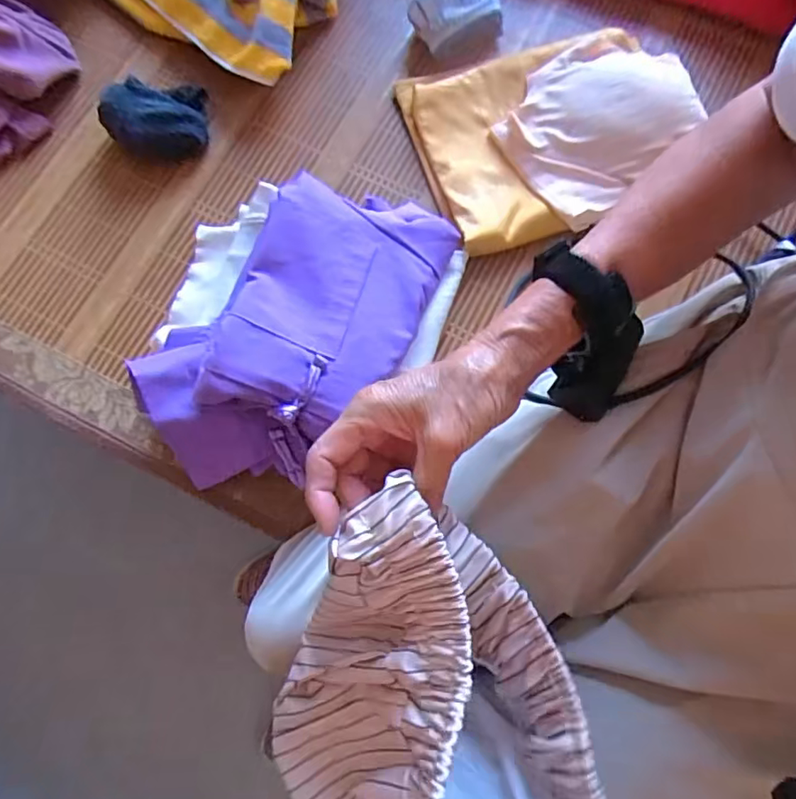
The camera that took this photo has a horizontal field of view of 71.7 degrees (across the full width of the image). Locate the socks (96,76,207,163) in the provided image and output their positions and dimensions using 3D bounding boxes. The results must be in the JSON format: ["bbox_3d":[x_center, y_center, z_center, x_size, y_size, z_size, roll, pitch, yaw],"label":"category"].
[{"bbox_3d":[-0.219,-0.249,0.495,0.088,0.048,0.056,-5,77,0],"label":"socks"}]

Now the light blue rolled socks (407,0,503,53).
[{"bbox_3d":[0.056,-0.363,0.525,0.079,0.056,0.044,-28,78,-6],"label":"light blue rolled socks"}]

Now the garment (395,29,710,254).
[{"bbox_3d":[0.137,-0.243,0.491,0.226,0.057,0.186,-17,78,-3],"label":"garment"}]

